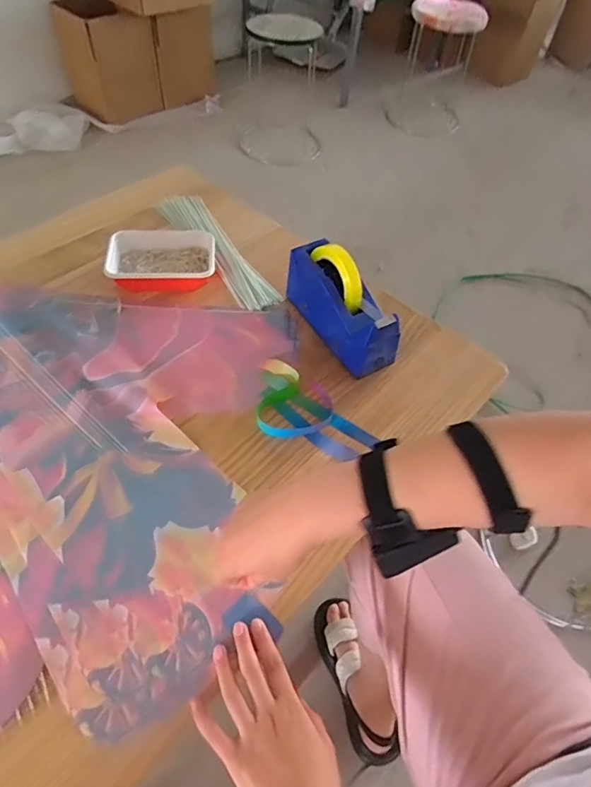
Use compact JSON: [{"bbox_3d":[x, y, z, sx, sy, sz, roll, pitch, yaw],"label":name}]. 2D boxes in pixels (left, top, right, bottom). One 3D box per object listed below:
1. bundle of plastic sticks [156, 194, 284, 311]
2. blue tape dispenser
[{"bbox_3d":[-0.141,-0.257,0.853,0.080,0.014,0.338,-24,59,-20],"label":"bundle of plastic sticks"},{"bbox_3d":[0.067,-0.131,0.708,0.069,0.119,0.204,-27,60,-22],"label":"blue tape dispenser"}]

